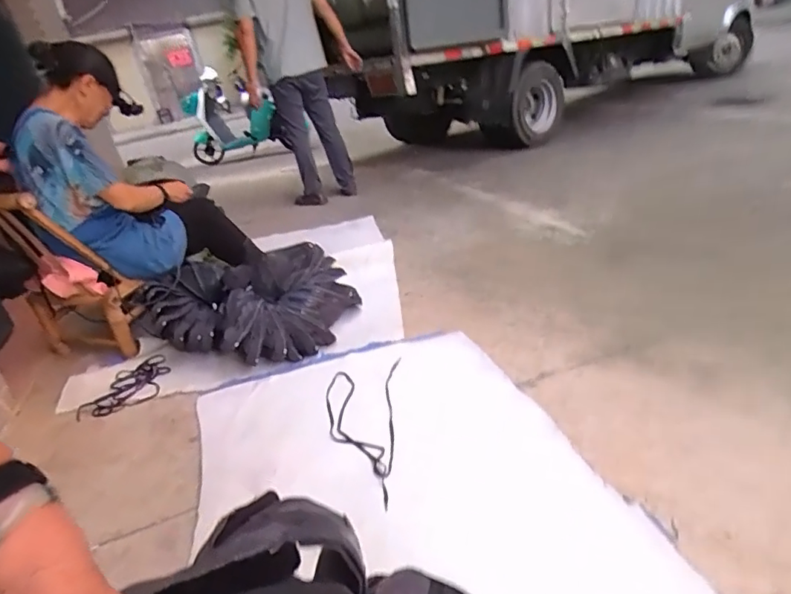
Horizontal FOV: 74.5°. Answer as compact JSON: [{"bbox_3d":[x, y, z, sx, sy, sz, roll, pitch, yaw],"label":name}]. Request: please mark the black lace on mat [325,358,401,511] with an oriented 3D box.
[{"bbox_3d":[-0.095,0.305,1.270,0.192,0.013,0.513,-5,27,6],"label":"black lace on mat"}]

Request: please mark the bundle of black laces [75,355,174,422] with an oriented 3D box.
[{"bbox_3d":[-0.830,0.279,1.600,0.257,0.028,0.231,-19,29,-21],"label":"bundle of black laces"}]

